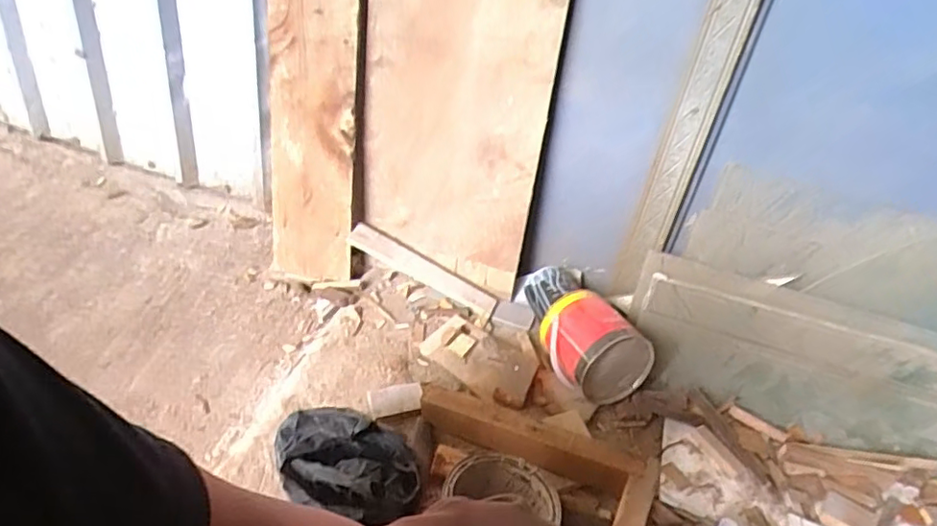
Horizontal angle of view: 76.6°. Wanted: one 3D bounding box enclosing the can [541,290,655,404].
[{"bbox_3d":[0.242,0.155,1.141,0.162,0.146,0.179,-6,38,-21],"label":"can"}]

